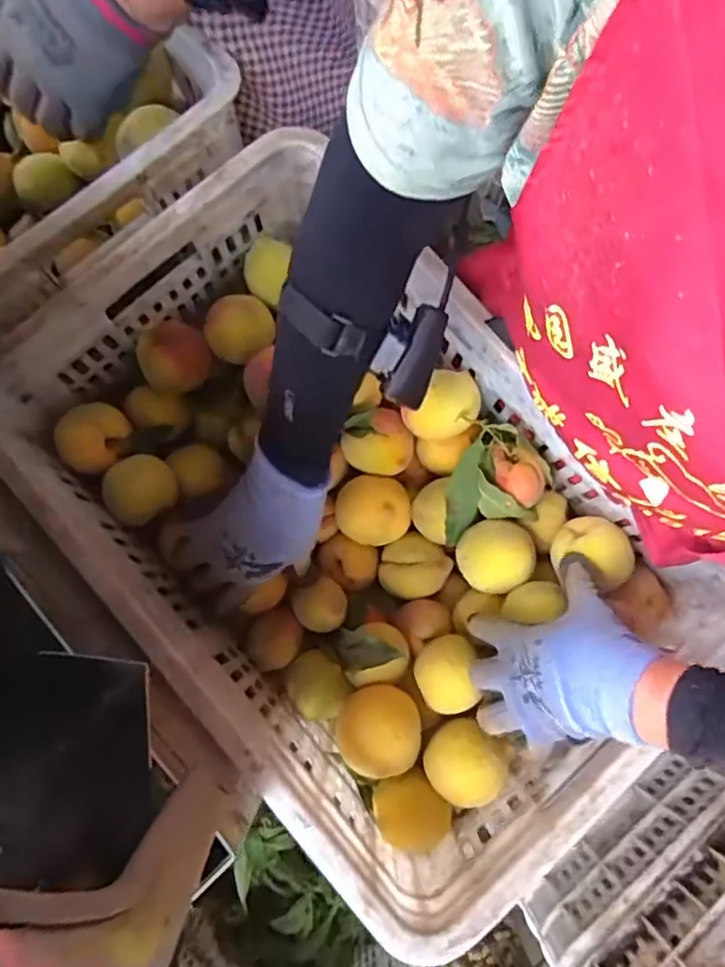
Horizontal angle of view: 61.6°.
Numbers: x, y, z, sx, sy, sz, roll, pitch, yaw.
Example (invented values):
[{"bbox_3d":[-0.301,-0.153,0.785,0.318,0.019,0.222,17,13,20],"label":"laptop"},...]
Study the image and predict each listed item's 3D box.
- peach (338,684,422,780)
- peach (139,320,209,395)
[{"bbox_3d":[0.013,0.202,0.501,0.064,0.062,0.066,0,79,-1],"label":"peach"},{"bbox_3d":[-0.171,-0.115,0.556,0.057,0.053,0.060,0,79,-1],"label":"peach"}]

